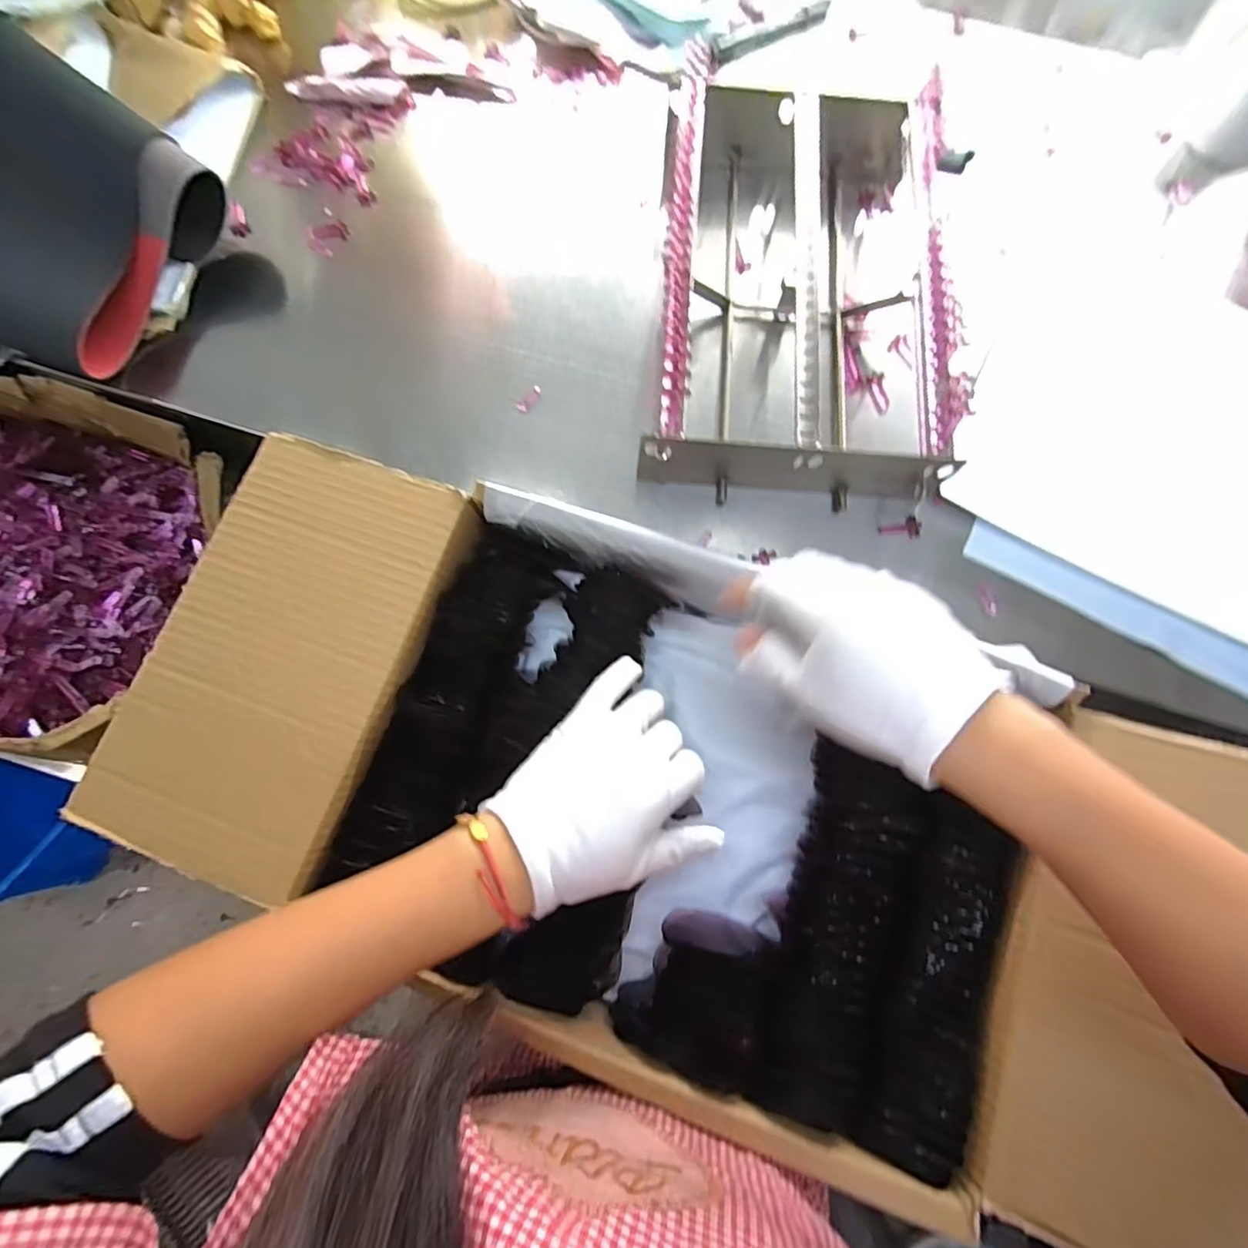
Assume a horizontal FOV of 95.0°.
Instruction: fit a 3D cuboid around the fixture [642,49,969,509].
[{"bbox_3d":[0.126,-0.264,0.419,0.192,0.082,0.337,5,76,0],"label":"fixture"}]

